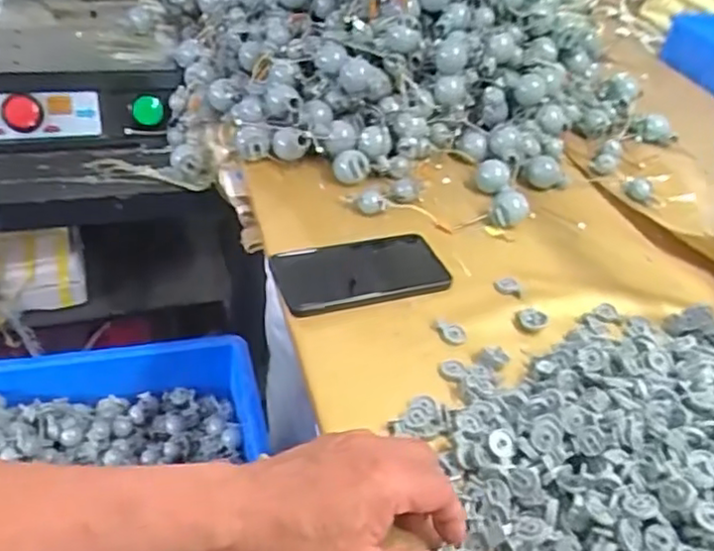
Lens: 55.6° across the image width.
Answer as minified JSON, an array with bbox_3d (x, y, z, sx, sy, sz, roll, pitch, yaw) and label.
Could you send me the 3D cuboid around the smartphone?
[{"bbox_3d":[0.004,-0.003,0.619,0.155,0.009,0.078,-10,48,-20],"label":"smartphone"}]

